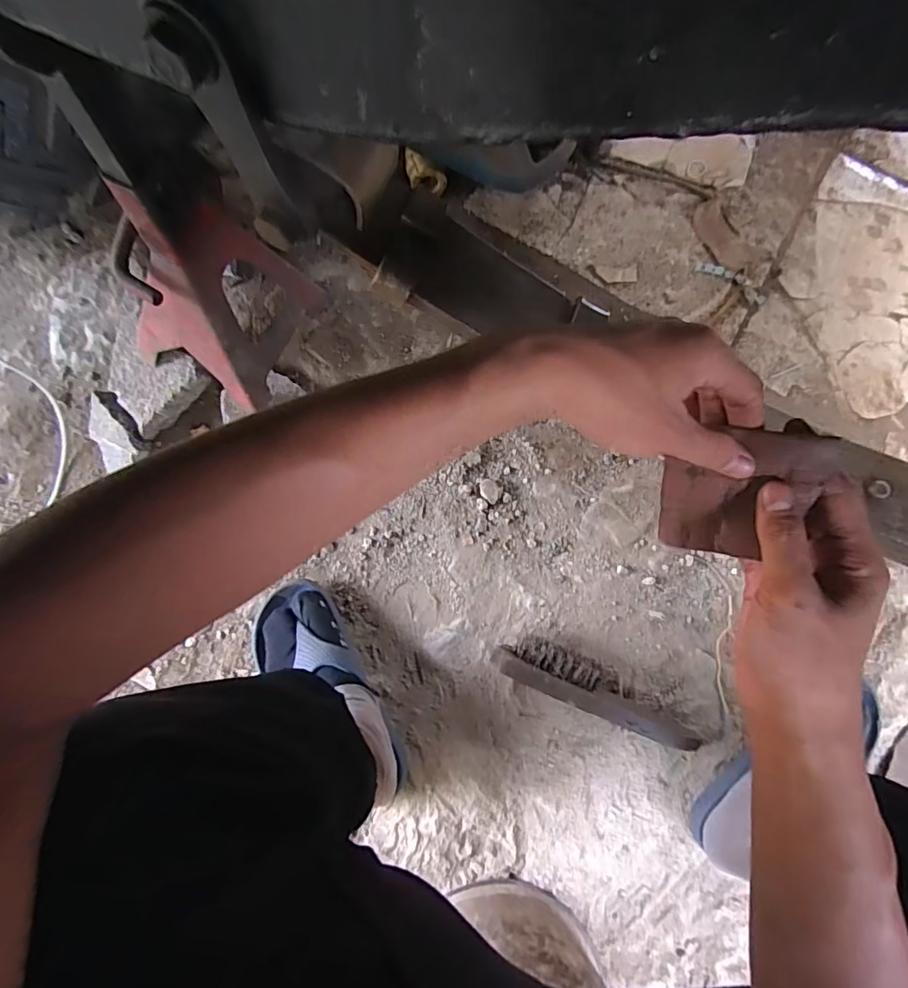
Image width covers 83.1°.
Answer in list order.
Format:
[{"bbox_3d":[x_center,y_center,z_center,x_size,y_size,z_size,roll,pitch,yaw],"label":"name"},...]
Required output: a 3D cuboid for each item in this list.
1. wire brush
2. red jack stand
[{"bbox_3d":[0.162,0.218,0.568,0.239,0.042,0.050,23,78,3],"label":"wire brush"},{"bbox_3d":[-0.262,-0.232,0.498,0.146,0.320,0.158,20,78,2],"label":"red jack stand"}]

